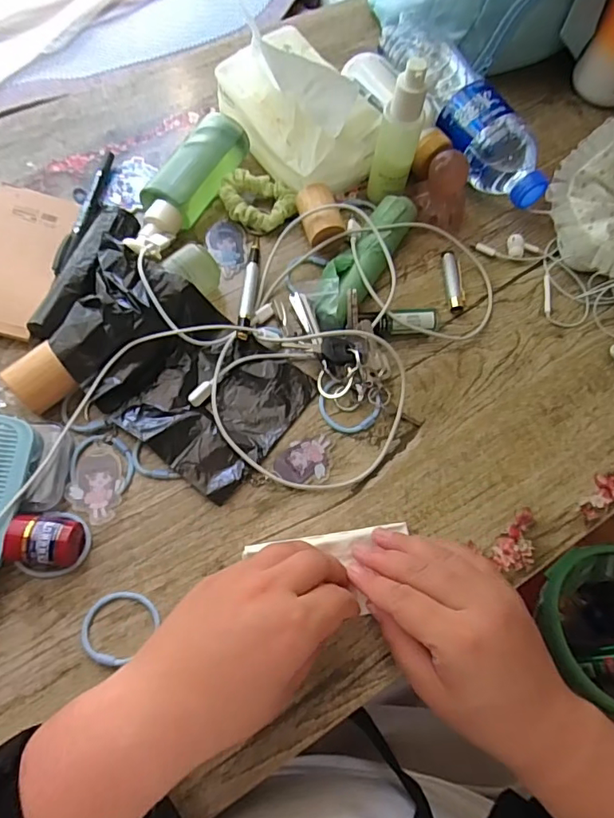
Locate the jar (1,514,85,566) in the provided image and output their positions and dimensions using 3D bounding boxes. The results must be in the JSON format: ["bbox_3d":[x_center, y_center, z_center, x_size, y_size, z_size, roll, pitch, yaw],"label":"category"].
[{"bbox_3d":[-0.173,0.087,0.339,0.042,0.030,0.030,10,68,2],"label":"jar"}]

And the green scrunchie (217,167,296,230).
[{"bbox_3d":[-0.043,-0.186,0.464,0.064,0.028,0.053,-9,68,-6],"label":"green scrunchie"}]

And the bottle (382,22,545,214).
[{"bbox_3d":[0.150,-0.281,0.499,0.071,0.066,0.232,-24,70,-11],"label":"bottle"}]

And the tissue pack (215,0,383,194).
[{"bbox_3d":[-0.007,-0.276,0.462,0.101,0.081,0.154,-33,72,-14],"label":"tissue pack"}]

